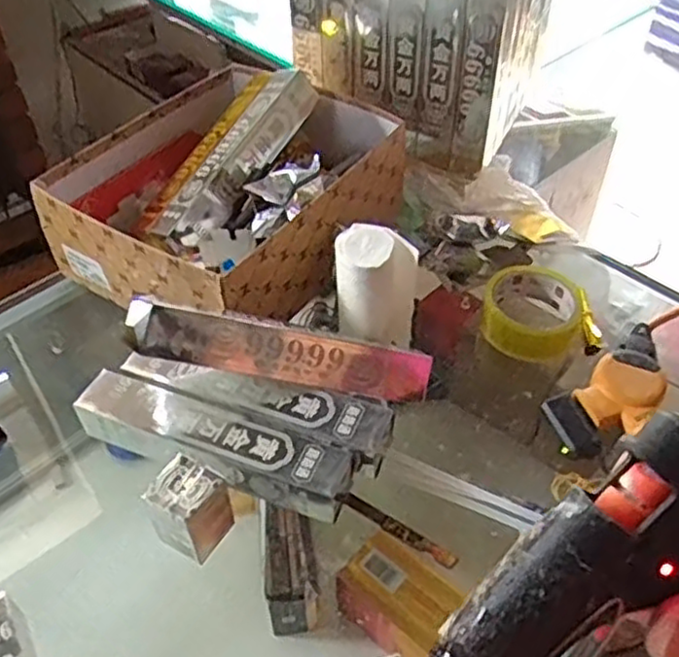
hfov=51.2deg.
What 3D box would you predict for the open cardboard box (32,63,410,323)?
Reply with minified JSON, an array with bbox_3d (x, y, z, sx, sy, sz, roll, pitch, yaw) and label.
[{"bbox_3d":[-0.105,-0.145,0.723,0.248,0.106,0.310,28,52,24],"label":"open cardboard box"}]

